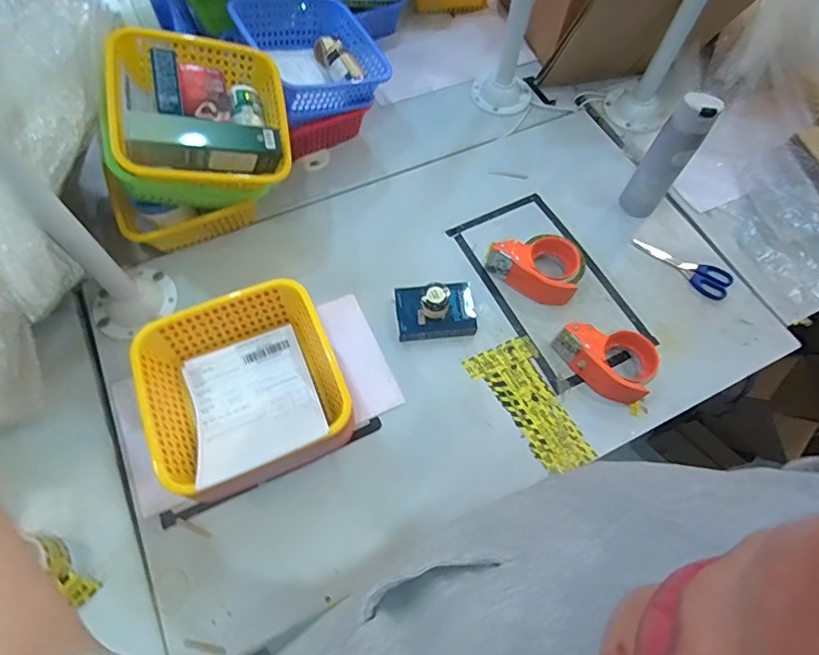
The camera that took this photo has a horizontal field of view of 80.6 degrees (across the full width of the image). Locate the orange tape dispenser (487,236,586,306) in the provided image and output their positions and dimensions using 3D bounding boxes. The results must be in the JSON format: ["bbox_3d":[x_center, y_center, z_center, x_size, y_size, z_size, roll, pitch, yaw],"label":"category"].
[{"bbox_3d":[0.220,-0.114,0.808,0.148,0.063,0.112,35,68,14],"label":"orange tape dispenser"}]

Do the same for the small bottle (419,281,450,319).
[{"bbox_3d":[0.040,-0.044,0.739,0.046,0.050,0.049,1,64,-1],"label":"small bottle"}]

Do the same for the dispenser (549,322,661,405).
[{"bbox_3d":[0.294,0.042,0.725,0.147,0.062,0.091,34,68,14],"label":"dispenser"}]

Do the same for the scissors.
[{"bbox_3d":[0.472,-0.106,0.838,0.168,0.017,0.063,26,66,11],"label":"scissors"}]

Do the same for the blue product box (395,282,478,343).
[{"bbox_3d":[0.043,-0.024,0.771,0.128,0.036,0.088,-5,63,-4],"label":"blue product box"}]

